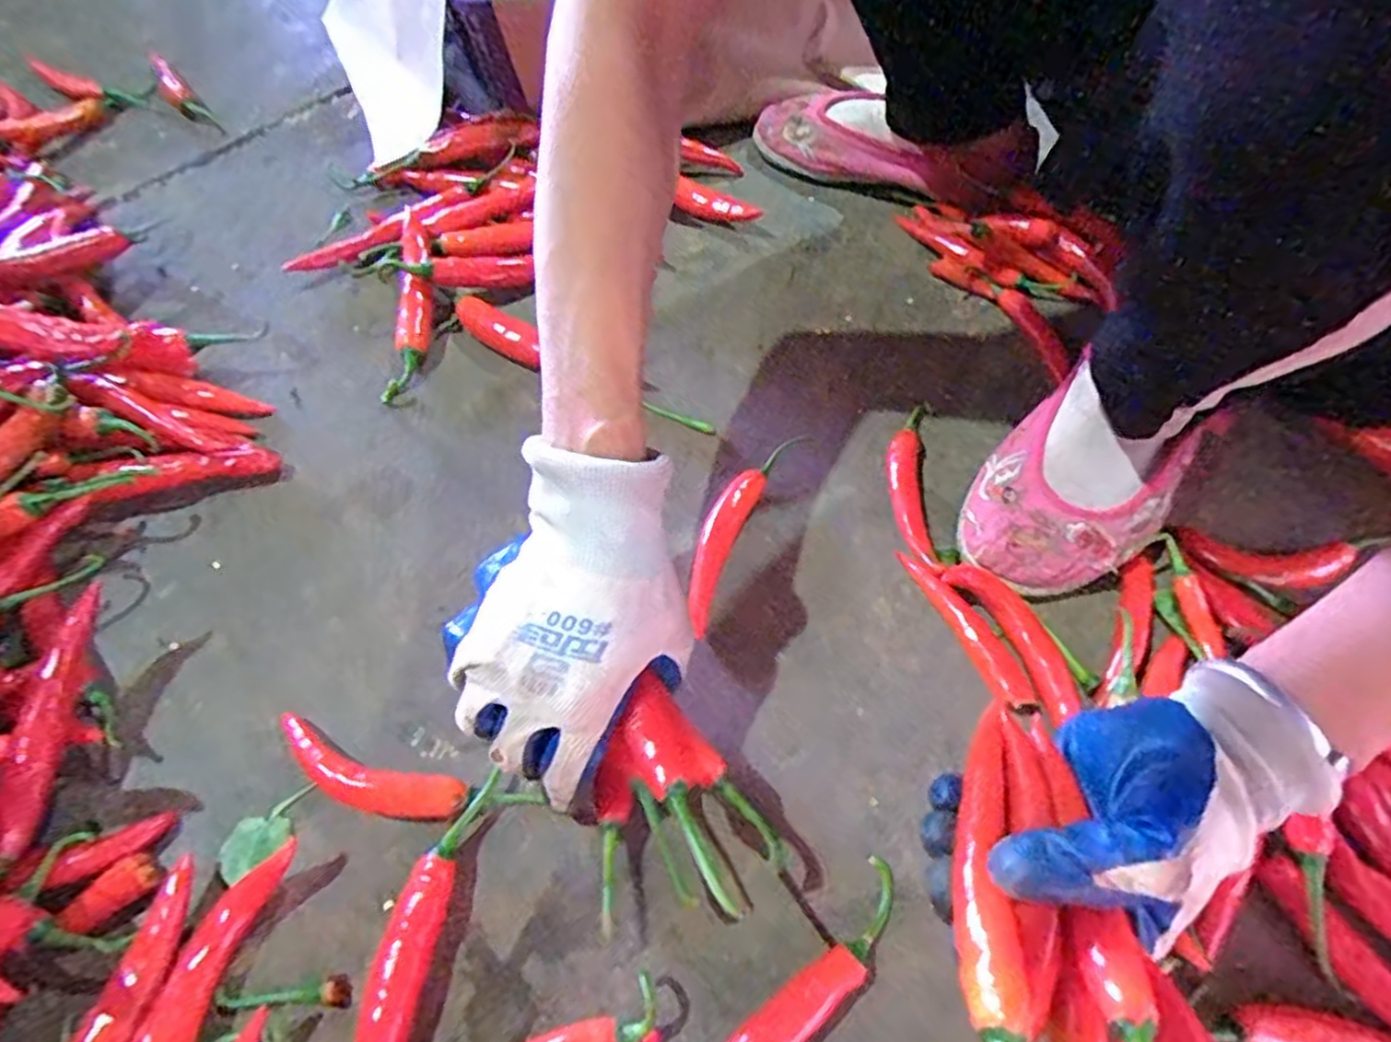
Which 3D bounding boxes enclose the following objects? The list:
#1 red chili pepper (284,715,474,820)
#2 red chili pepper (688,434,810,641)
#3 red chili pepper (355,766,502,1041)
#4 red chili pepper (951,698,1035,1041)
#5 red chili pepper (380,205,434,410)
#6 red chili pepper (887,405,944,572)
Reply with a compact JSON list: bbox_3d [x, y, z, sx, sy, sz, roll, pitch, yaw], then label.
[{"bbox_3d":[-0.161,0.123,0.351,0.109,0.018,0.027,18,60,9],"label":"red chili pepper"},{"bbox_3d":[0.024,-0.002,0.432,0.028,0.012,0.145,25,62,13],"label":"red chili pepper"},{"bbox_3d":[-0.124,0.191,0.312,0.026,0.016,0.160,9,59,4],"label":"red chili pepper"},{"bbox_3d":[0.110,0.122,0.275,0.018,0.018,0.132,16,38,9],"label":"red chili pepper"},{"bbox_3d":[-0.197,-0.154,0.506,0.027,0.028,0.164,-3,59,-3],"label":"red chili pepper"},{"bbox_3d":[0.130,-0.024,0.440,0.024,0.020,0.127,6,59,3],"label":"red chili pepper"}]

